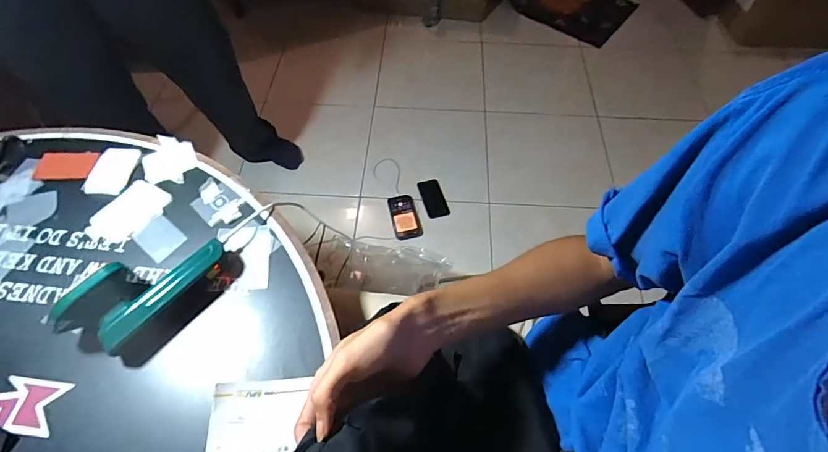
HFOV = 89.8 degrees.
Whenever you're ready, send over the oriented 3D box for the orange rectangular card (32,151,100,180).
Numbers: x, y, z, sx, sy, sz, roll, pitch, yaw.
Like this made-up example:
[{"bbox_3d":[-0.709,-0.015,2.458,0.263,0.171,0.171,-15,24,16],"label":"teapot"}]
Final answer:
[{"bbox_3d":[-0.525,-0.094,0.630,0.086,0.007,0.056,-1,58,-1],"label":"orange rectangular card"}]

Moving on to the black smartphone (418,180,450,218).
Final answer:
[{"bbox_3d":[0.057,-0.084,1.257,0.064,0.014,0.130,-17,69,-6],"label":"black smartphone"}]

